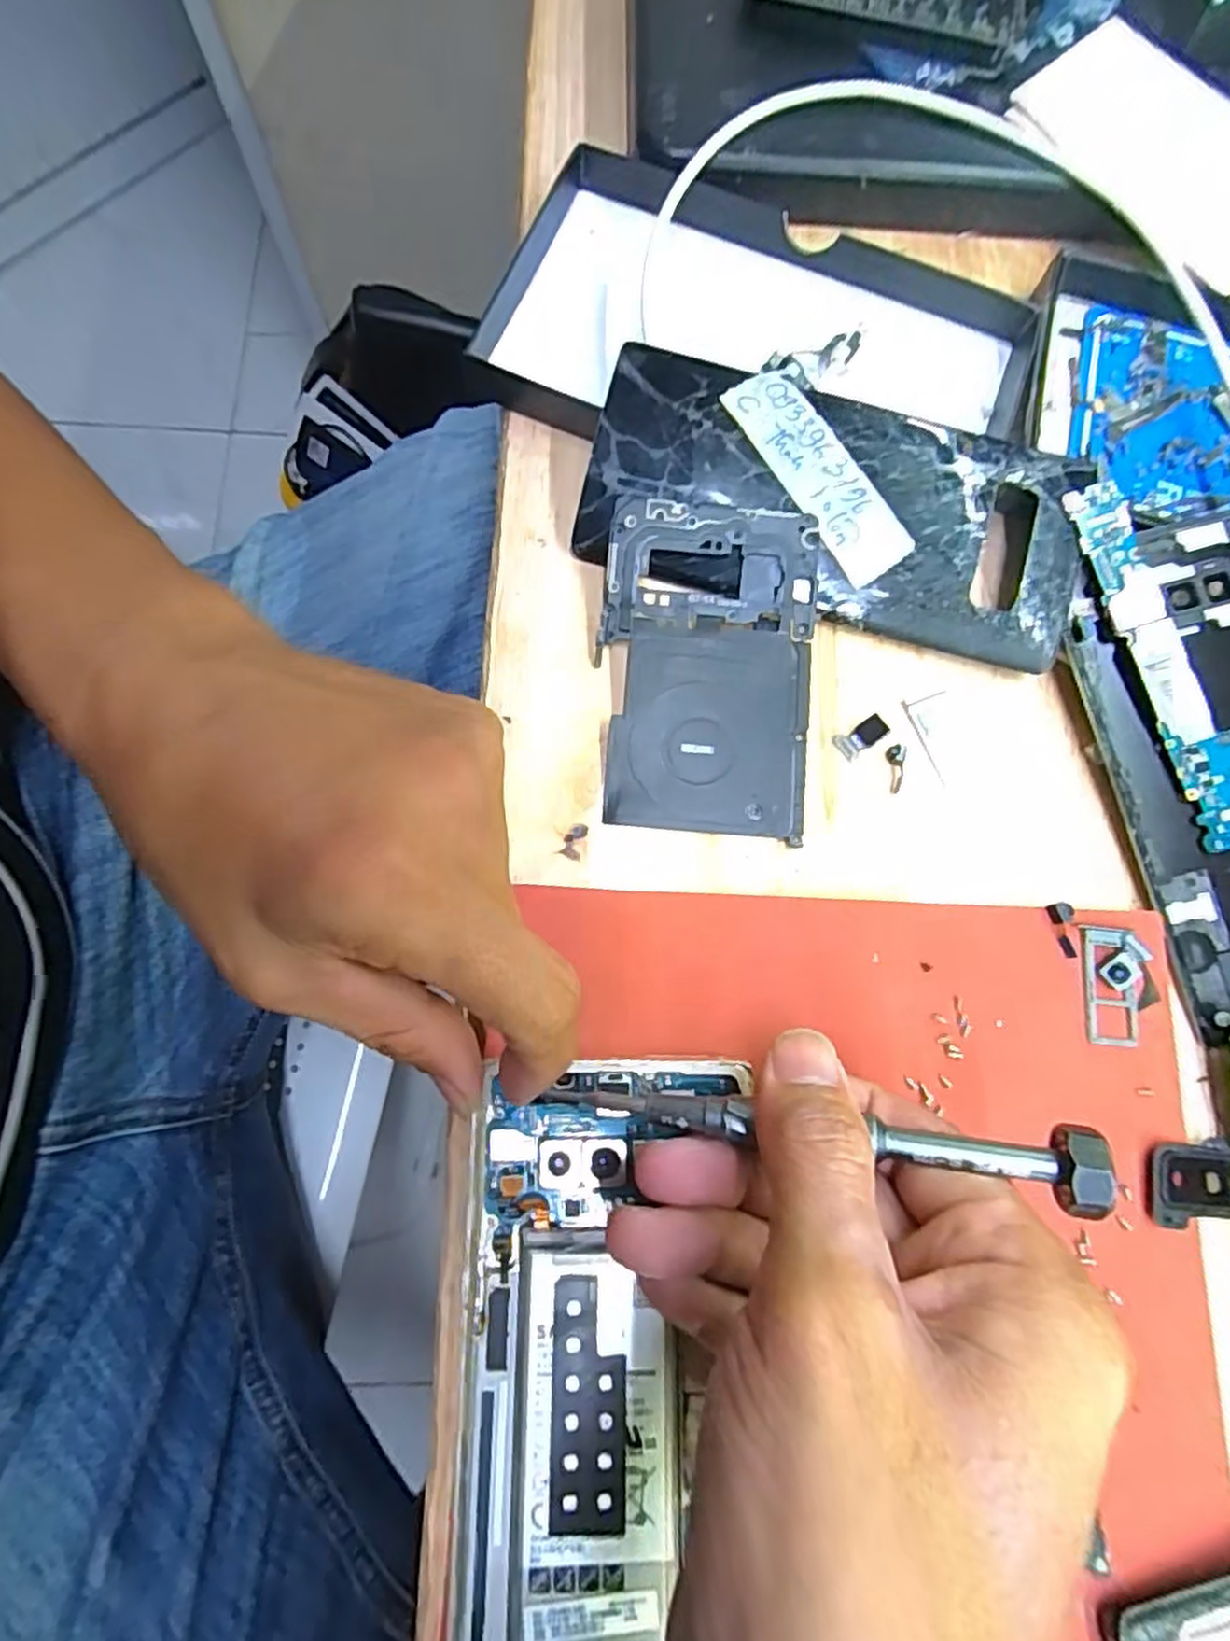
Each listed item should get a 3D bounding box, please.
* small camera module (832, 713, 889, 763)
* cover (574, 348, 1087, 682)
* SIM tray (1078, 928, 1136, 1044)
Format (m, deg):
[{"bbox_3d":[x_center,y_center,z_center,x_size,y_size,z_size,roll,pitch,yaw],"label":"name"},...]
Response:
[{"bbox_3d":[0.077,-0.026,0.225,0.015,0.004,0.009,-26,80,-9],"label":"small camera module"},{"bbox_3d":[0.070,-0.098,0.231,0.154,0.007,0.069,15,88,0],"label":"cover"},{"bbox_3d":[0.141,0.047,0.205,0.015,0.004,0.033,2,77,-3],"label":"SIM tray"}]

